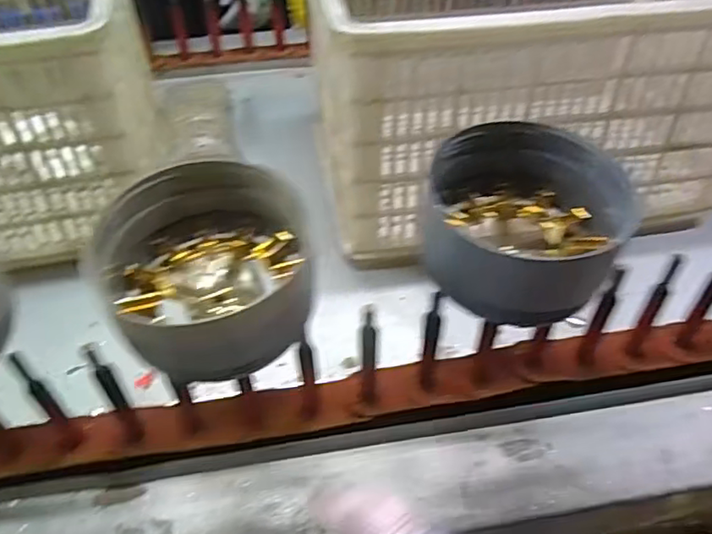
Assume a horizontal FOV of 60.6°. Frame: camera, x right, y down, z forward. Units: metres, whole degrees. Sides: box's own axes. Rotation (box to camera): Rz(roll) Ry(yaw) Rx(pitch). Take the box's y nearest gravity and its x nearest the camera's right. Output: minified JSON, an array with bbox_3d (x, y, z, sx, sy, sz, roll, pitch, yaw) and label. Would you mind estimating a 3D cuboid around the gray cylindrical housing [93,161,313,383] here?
[{"bbox_3d":[-0.096,-0.006,0.400,0.128,0.080,0.129,-2,50,2],"label":"gray cylindrical housing"}]

